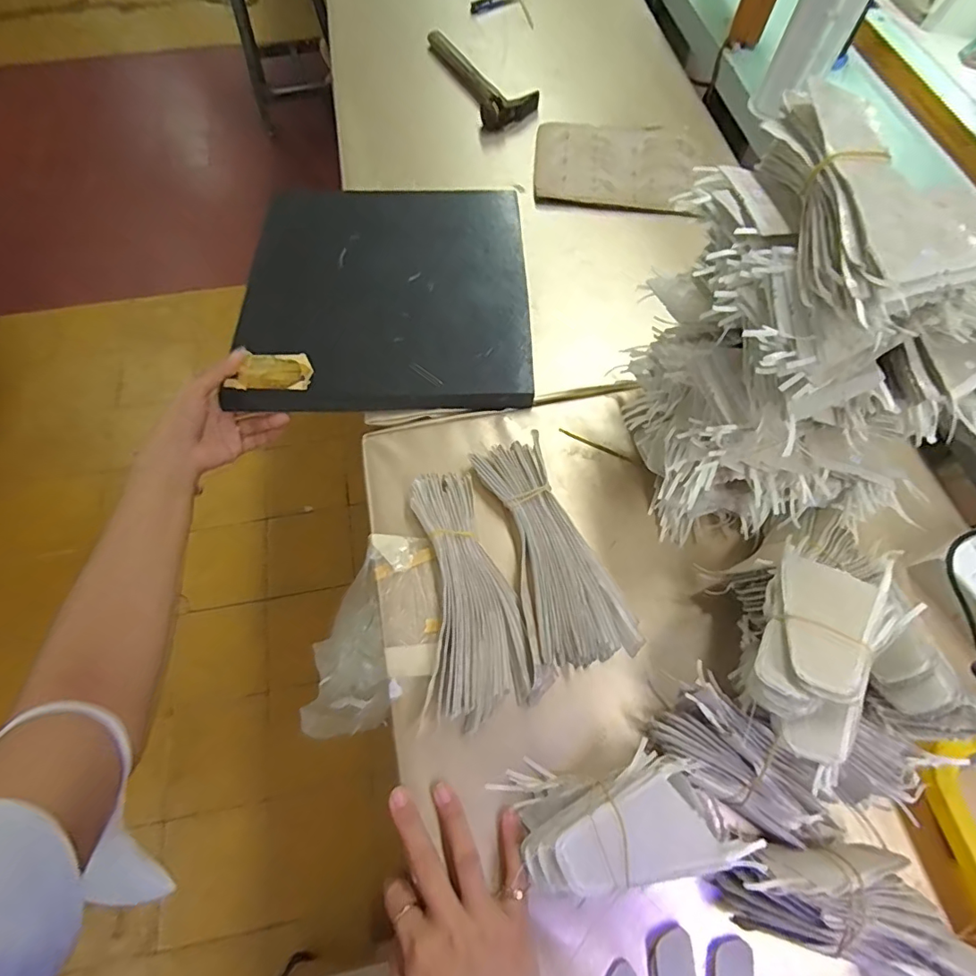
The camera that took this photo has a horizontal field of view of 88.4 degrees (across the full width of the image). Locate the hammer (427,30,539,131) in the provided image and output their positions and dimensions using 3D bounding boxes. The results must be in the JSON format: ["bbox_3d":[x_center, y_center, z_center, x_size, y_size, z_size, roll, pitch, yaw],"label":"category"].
[{"bbox_3d":[-0.011,-0.613,0.737,0.088,0.033,0.240,-23,68,-10],"label":"hammer"}]

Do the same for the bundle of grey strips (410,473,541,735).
[{"bbox_3d":[-0.014,0.083,0.419,0.086,0.027,0.201,-4,66,-3],"label":"bundle of grey strips"}]

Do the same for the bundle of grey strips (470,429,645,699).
[{"bbox_3d":[0.049,0.052,0.436,0.087,0.024,0.208,-18,67,-8],"label":"bundle of grey strips"}]

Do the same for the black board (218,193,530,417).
[{"bbox_3d":[-0.108,-0.216,0.550,0.293,0.031,0.301,-1,66,-3],"label":"black board"}]

